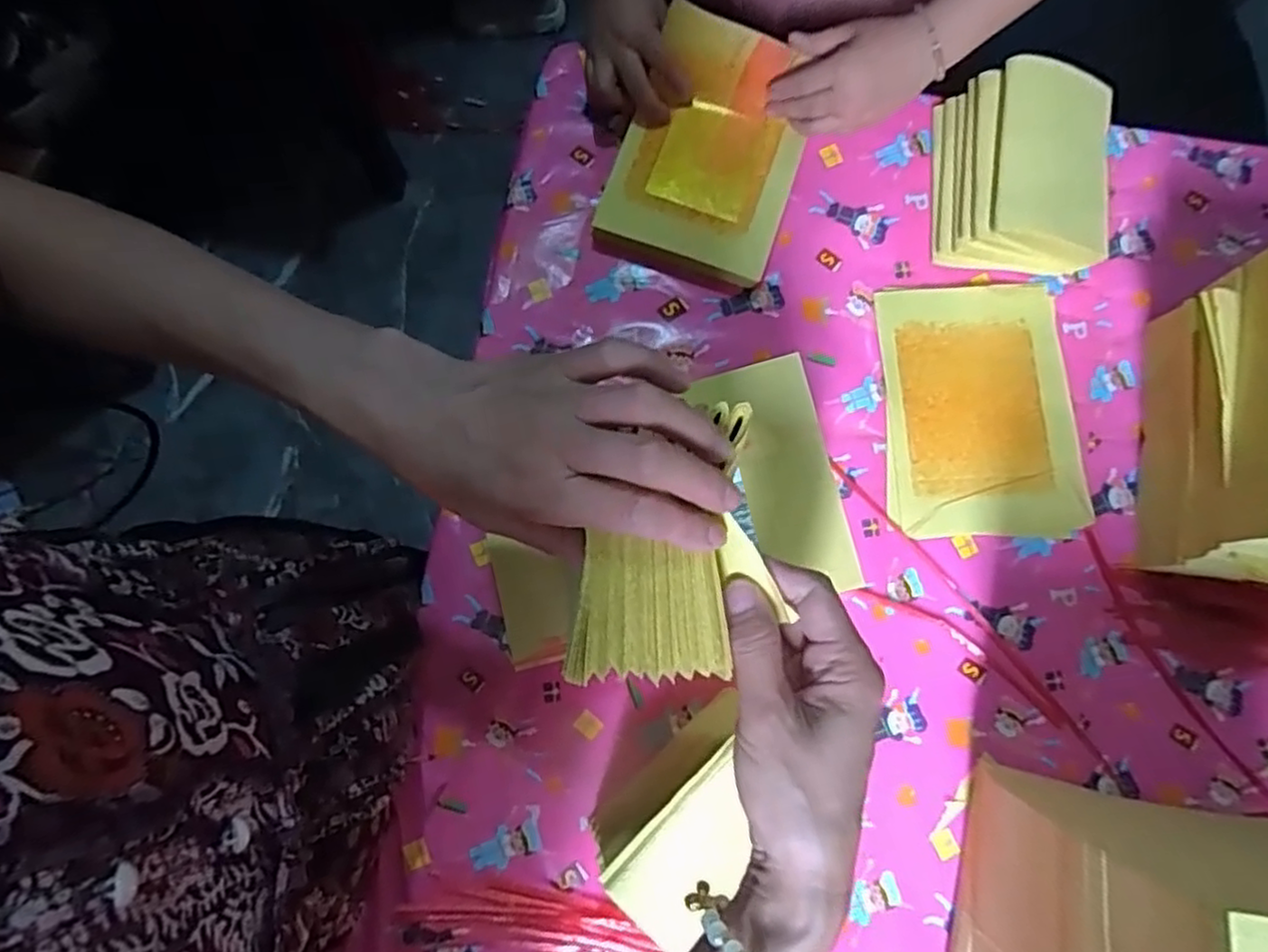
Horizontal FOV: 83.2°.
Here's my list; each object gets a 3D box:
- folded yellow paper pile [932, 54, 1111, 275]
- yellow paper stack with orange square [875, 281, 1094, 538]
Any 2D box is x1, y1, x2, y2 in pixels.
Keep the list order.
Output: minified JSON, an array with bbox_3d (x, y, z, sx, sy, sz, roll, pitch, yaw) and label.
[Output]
[{"bbox_3d":[0.353,-0.275,0.646,0.130,0.088,0.161,4,79,1],"label":"folded yellow paper pile"},{"bbox_3d":[0.312,-0.062,0.646,0.169,0.009,0.229,-1,79,0],"label":"yellow paper stack with orange square"}]

